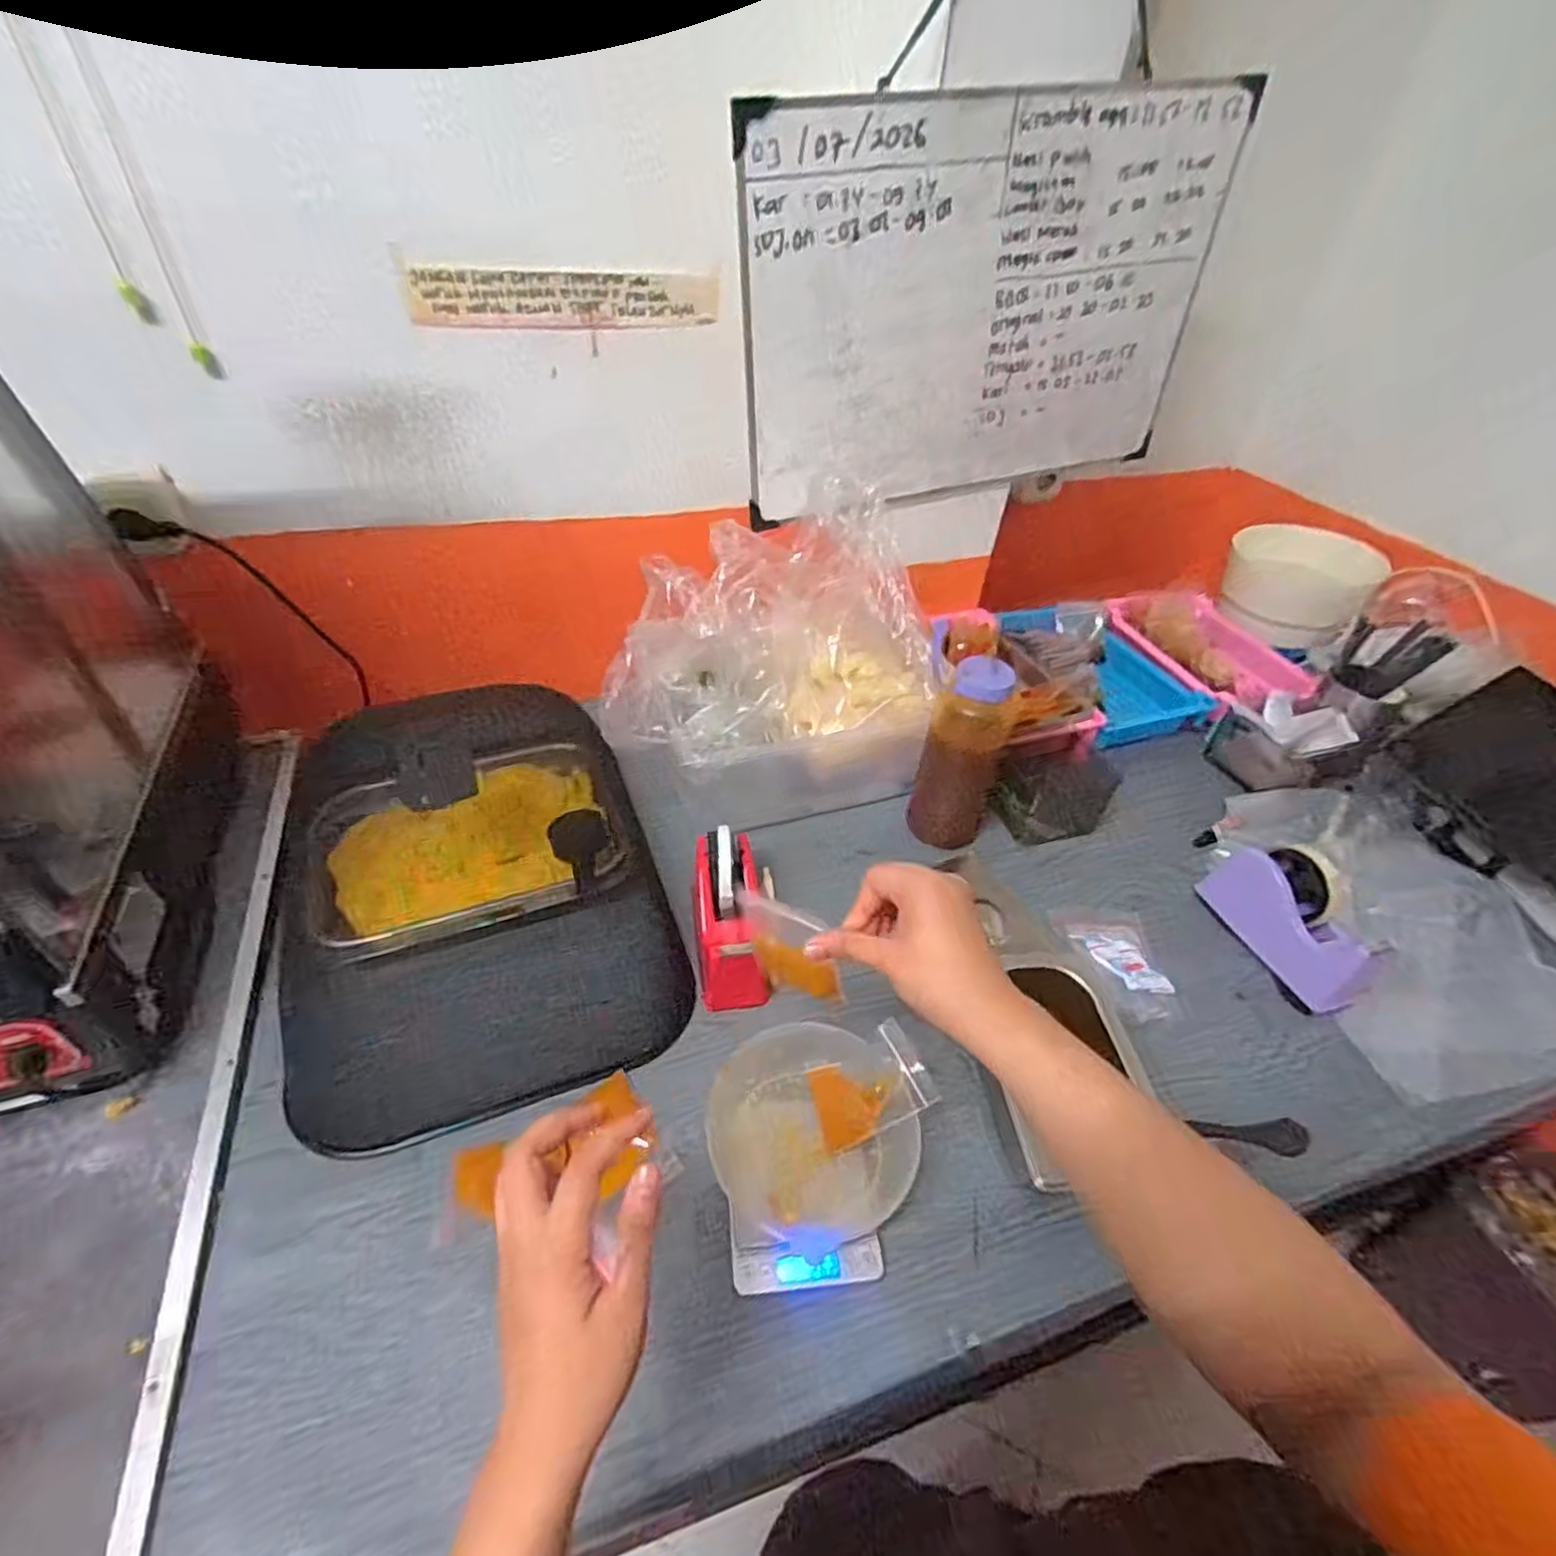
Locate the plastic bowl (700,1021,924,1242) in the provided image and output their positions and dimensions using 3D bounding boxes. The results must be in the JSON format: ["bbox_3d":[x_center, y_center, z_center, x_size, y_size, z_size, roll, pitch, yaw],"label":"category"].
[{"bbox_3d":[0.026,0.264,0.544,0.150,0.057,0.132,2,42,-3],"label":"plastic bowl"}]

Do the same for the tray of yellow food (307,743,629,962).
[{"bbox_3d":[-0.307,0.059,0.719,0.277,0.055,0.194,-13,45,-18],"label":"tray of yellow food"}]

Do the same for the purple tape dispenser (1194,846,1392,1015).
[{"bbox_3d":[0.510,0.133,0.702,0.066,0.097,0.152,-7,43,-13],"label":"purple tape dispenser"}]

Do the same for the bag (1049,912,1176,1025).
[{"bbox_3d":[0.331,0.172,0.691,0.074,0.020,0.123,-3,42,-9],"label":"bag"}]

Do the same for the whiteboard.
[{"bbox_3d":[0.244,-0.528,0.821,0.586,0.382,0.020,-15,46,-14],"label":"whiteboard"}]

